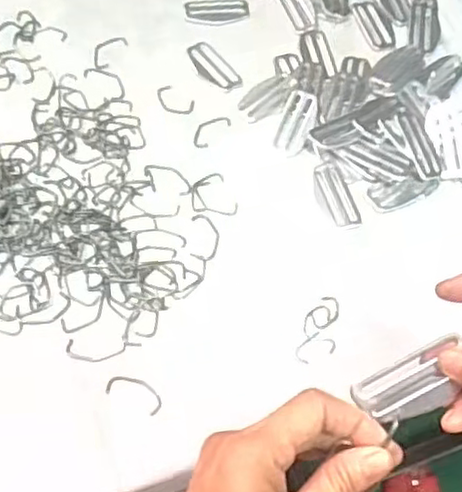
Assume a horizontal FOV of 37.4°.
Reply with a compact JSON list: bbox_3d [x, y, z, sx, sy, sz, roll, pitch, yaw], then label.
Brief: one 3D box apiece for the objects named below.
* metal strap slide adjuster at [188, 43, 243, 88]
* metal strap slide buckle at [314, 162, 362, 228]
[{"bbox_3d":[-0.016,-0.156,0.588,0.025,0.004,0.059,-31,66,-19],"label":"metal strap slide adjuster"},{"bbox_3d":[0.080,-0.039,0.528,0.026,0.004,0.058,-16,62,-13],"label":"metal strap slide buckle"}]

